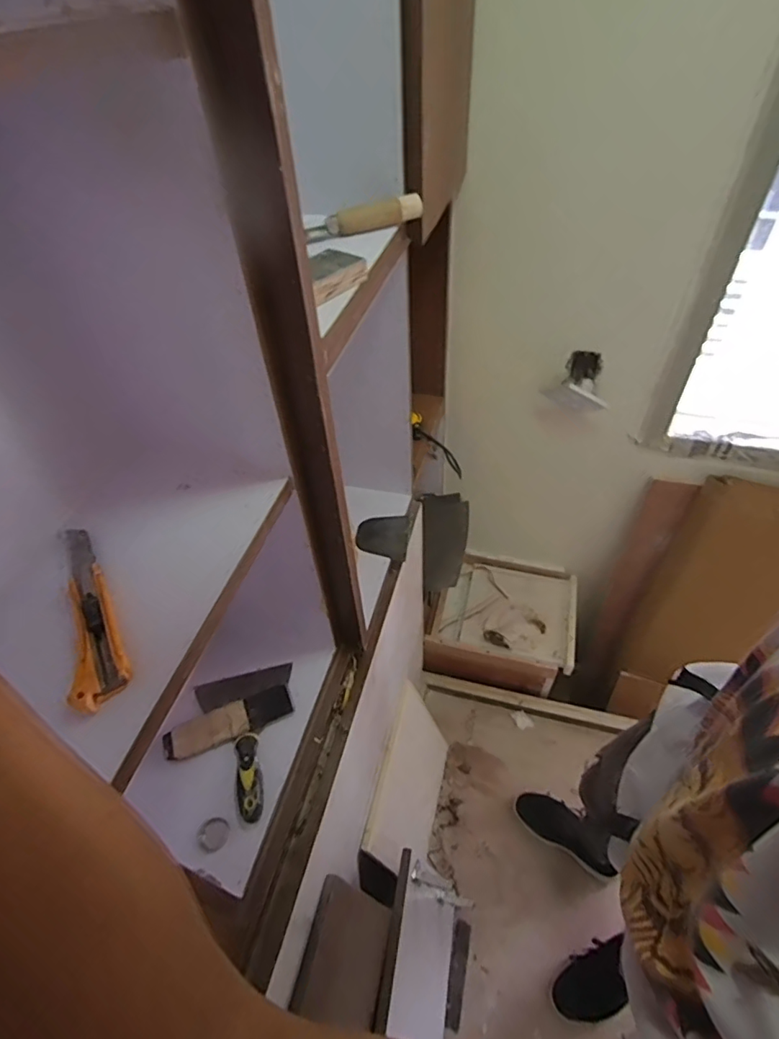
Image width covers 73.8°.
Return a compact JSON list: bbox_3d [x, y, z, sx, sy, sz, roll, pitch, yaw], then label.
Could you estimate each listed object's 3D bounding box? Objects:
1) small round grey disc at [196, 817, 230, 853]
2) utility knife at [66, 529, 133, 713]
[{"bbox_3d":[-0.212,0.380,0.627,0.035,0.012,0.037,-2,47,2],"label":"small round grey disc"},{"bbox_3d":[-0.247,0.071,0.430,0.037,0.019,0.189,-23,50,-17],"label":"utility knife"}]

